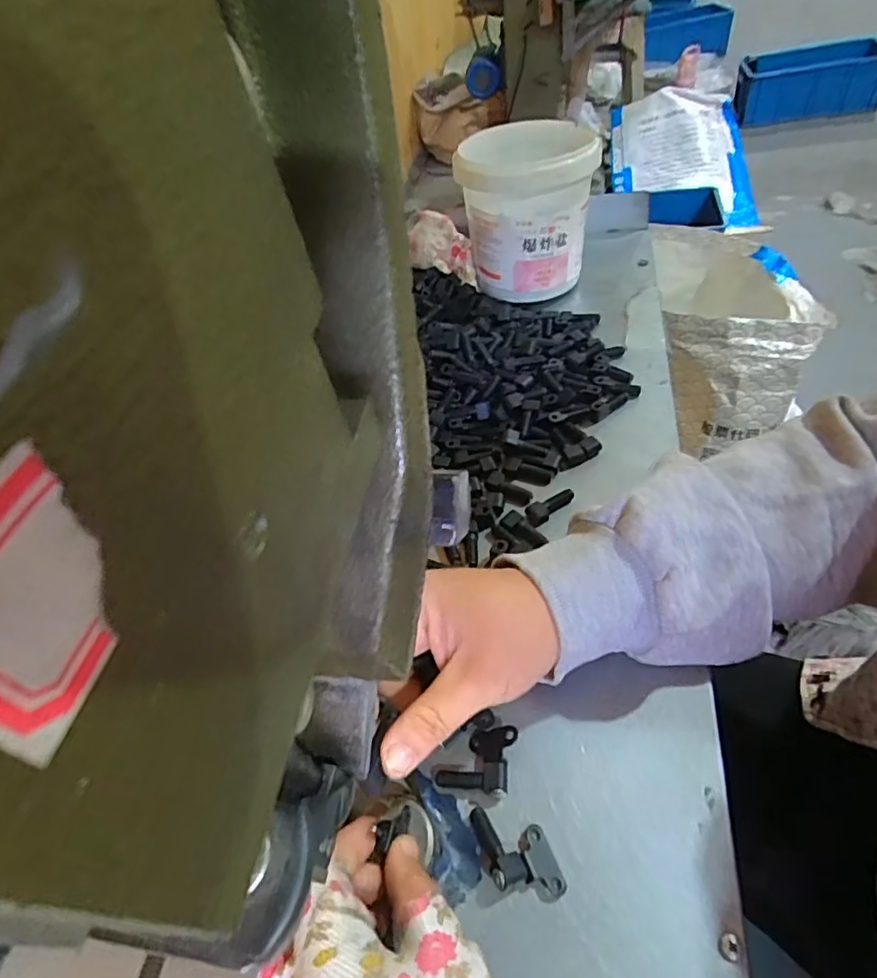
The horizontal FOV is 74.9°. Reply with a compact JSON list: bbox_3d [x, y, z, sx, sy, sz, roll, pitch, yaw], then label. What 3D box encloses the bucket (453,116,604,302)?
[{"bbox_3d":[0.083,-0.266,0.539,0.118,0.110,0.122,0,51,9],"label":"bucket"}]

